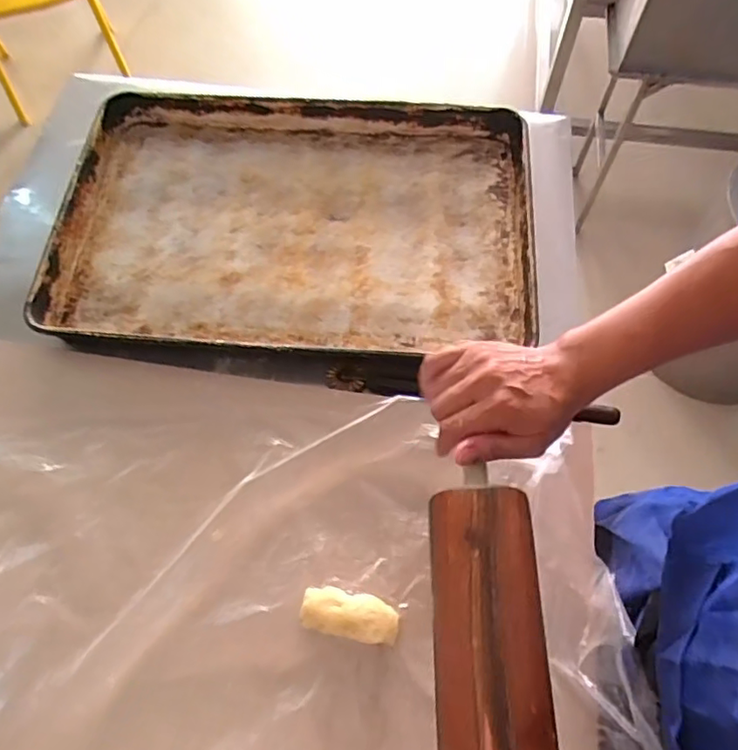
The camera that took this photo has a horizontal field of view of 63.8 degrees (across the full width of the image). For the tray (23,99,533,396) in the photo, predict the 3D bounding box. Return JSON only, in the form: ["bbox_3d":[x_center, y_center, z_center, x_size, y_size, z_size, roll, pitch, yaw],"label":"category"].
[{"bbox_3d":[-0.098,-0.202,0.791,0.611,0.048,0.435,5,62,3],"label":"tray"}]

